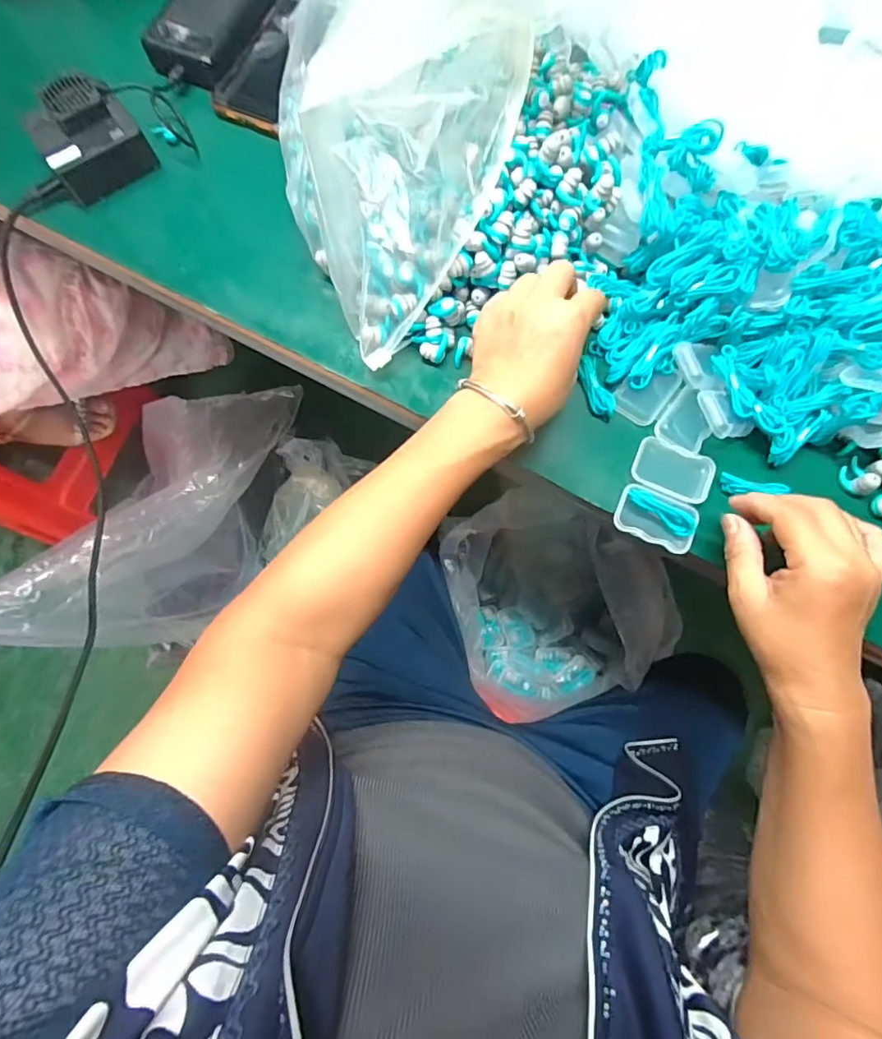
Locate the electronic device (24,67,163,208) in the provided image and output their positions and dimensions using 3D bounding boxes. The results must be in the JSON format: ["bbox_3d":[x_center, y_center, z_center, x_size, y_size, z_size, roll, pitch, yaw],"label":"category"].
[{"bbox_3d":[-0.288,-0.311,0.410,0.076,0.054,0.067,-36,79,-8],"label":"electronic device"}]

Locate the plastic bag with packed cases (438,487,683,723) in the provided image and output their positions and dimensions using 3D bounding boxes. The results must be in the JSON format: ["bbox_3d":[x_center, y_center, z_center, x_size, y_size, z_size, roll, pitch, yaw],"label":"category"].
[{"bbox_3d":[0.130,0.104,0.599,0.215,0.176,0.225,-15,77,-4],"label":"plastic bag with packed cases"}]

